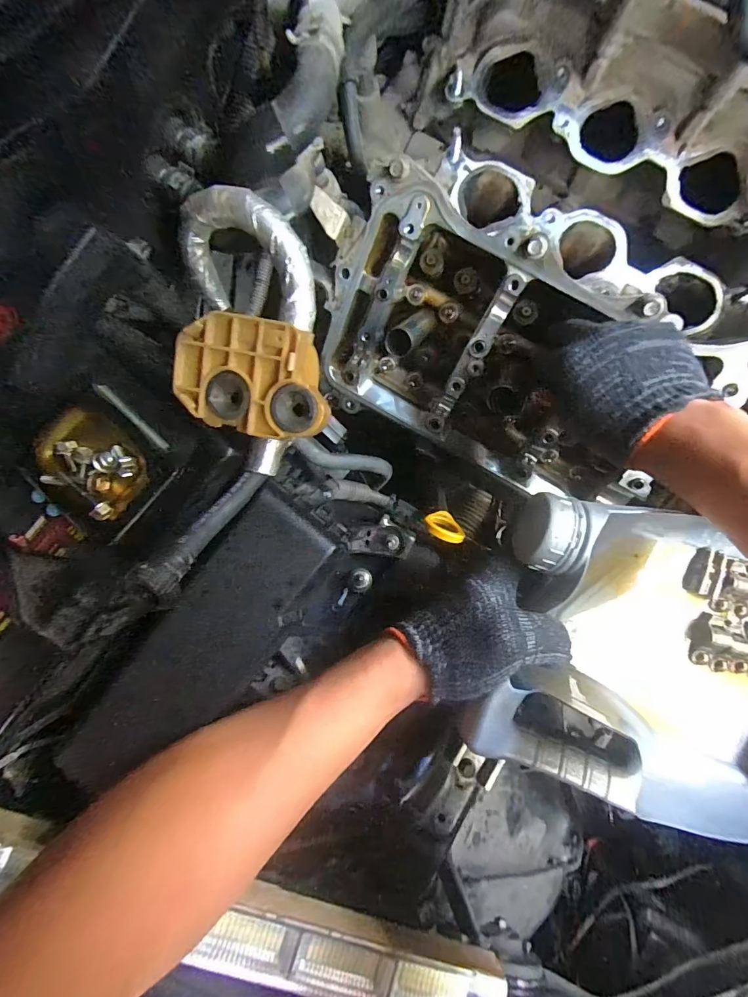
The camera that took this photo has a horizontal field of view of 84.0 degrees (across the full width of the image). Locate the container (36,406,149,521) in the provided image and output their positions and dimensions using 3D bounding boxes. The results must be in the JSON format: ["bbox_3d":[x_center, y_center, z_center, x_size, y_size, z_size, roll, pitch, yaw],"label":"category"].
[{"bbox_3d":[-0.165,-0.023,0.241,0.061,0.021,0.048,41,95,0],"label":"container"}]

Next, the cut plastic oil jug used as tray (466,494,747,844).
[{"bbox_3d":[0.223,0.123,0.301,0.280,0.092,0.187,17,95,2],"label":"cut plastic oil jug used as tray"}]

